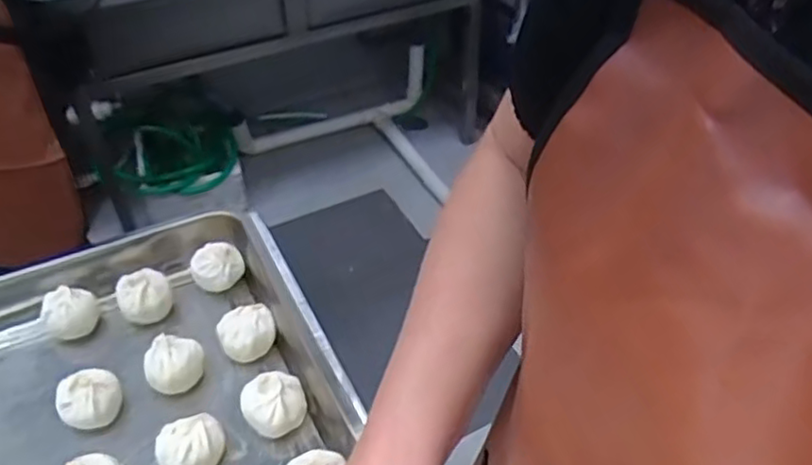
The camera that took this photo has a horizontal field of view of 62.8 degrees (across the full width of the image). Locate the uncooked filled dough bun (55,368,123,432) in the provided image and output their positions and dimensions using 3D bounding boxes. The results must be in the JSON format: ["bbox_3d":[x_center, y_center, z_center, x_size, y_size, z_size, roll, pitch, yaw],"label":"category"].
[{"bbox_3d":[-0.277,0.148,0.585,0.050,0.038,0.042,-24,47,-23],"label":"uncooked filled dough bun"}]

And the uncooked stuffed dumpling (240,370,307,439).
[{"bbox_3d":[-0.116,0.146,0.577,0.054,0.035,0.054,-18,45,-17],"label":"uncooked stuffed dumpling"}]

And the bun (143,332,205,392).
[{"bbox_3d":[-0.212,0.120,0.611,0.051,0.034,0.046,-27,48,-25],"label":"bun"}]

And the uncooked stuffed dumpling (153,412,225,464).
[{"bbox_3d":[-0.179,0.177,0.550,0.054,0.034,0.044,-11,43,-9],"label":"uncooked stuffed dumpling"}]

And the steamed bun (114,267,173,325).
[{"bbox_3d":[-0.264,0.063,0.670,0.050,0.044,0.044,-20,45,-19],"label":"steamed bun"}]

